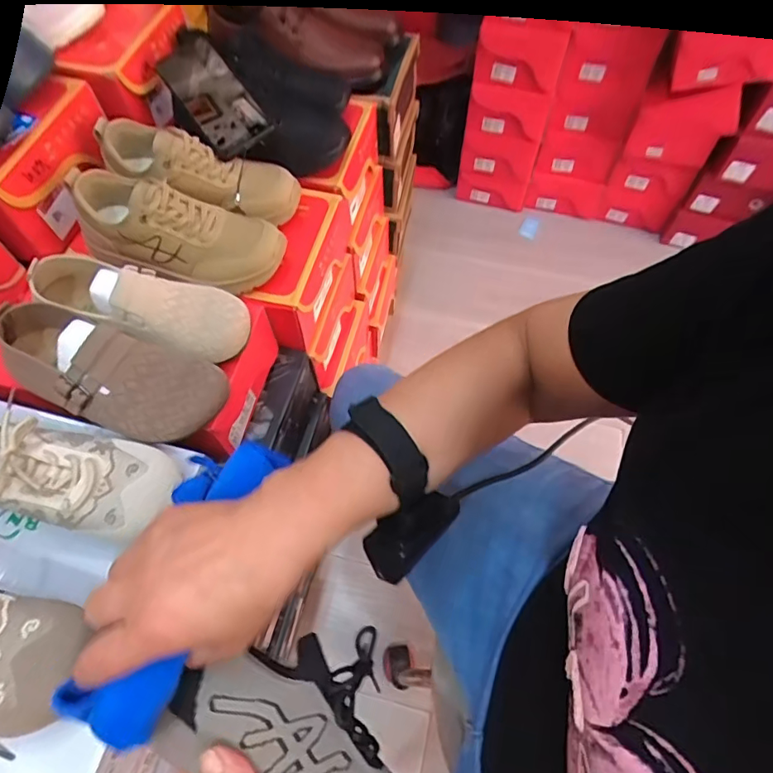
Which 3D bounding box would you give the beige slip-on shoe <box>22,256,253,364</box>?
[{"bbox_3d":[-0.255,-0.095,0.530,0.229,0.061,0.083,13,61,7],"label":"beige slip-on shoe"}]

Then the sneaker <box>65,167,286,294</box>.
[{"bbox_3d":[-0.230,-0.176,0.574,0.217,0.088,0.093,15,61,8],"label":"sneaker"}]

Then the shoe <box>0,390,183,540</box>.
[{"bbox_3d":[-0.298,0.063,0.433,0.221,0.071,0.081,10,61,5],"label":"shoe"}]

